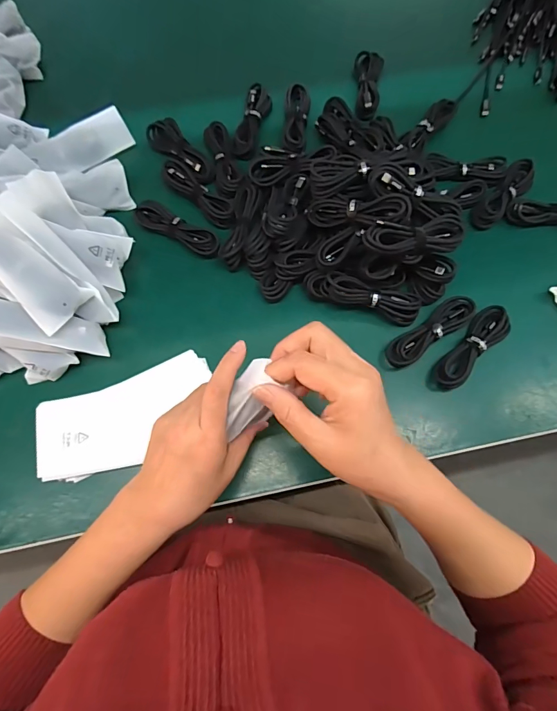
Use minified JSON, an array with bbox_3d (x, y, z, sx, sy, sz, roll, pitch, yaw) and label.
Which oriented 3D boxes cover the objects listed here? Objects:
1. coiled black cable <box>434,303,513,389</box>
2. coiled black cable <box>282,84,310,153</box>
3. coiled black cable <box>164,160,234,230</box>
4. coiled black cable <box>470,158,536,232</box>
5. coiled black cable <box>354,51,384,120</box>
[{"bbox_3d":[0.212,-0.008,0.427,0.035,0.026,0.111,41,76,11],"label":"coiled black cable"},{"bbox_3d":[0.024,-0.310,0.510,0.031,0.014,0.106,4,72,0],"label":"coiled black cable"},{"bbox_3d":[-0.098,-0.198,0.479,0.104,0.025,0.033,40,76,11],"label":"coiled black cable"},{"bbox_3d":[0.280,-0.200,0.482,0.034,0.024,0.103,40,76,11],"label":"coiled black cable"},{"bbox_3d":[0.122,-0.376,0.535,0.037,0.022,0.111,8,72,2],"label":"coiled black cable"}]

